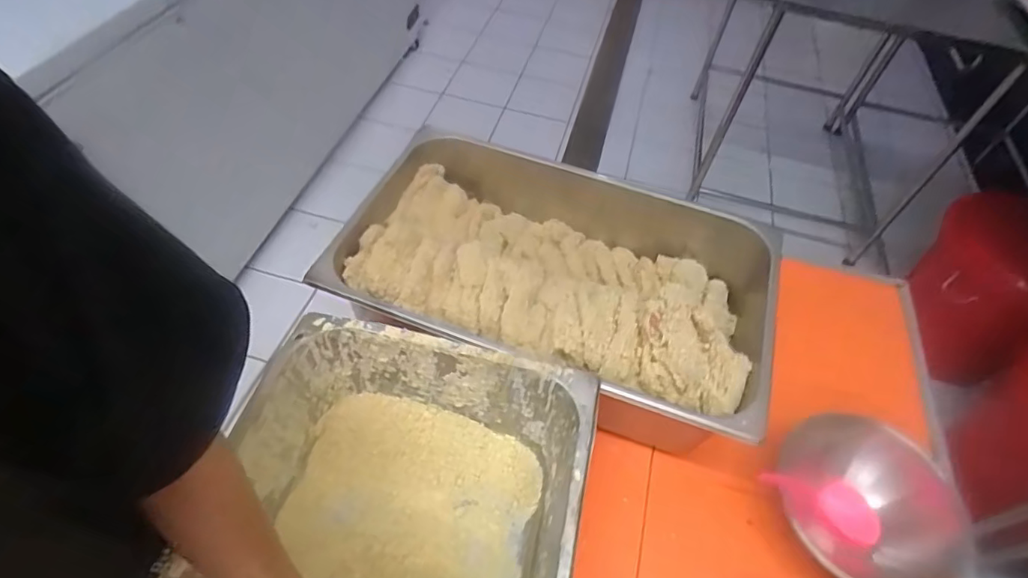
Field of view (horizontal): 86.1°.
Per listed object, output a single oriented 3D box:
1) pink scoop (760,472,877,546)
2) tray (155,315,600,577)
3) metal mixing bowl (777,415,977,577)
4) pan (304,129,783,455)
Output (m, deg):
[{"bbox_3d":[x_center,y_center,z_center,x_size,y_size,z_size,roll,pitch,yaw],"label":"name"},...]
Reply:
[{"bbox_3d":[0.354,0.242,0.637,0.138,0.030,0.053,26,53,15],"label":"pink scoop"},{"bbox_3d":[-0.131,0.302,0.476,0.316,0.152,0.520,13,51,5],"label":"tray"},{"bbox_3d":[0.395,0.238,0.616,0.184,0.066,0.194,3,51,-3],"label":"metal mixing bowl"},{"bbox_3d":[0.065,-0.021,0.735,0.536,0.112,0.372,17,52,8],"label":"pan"}]

